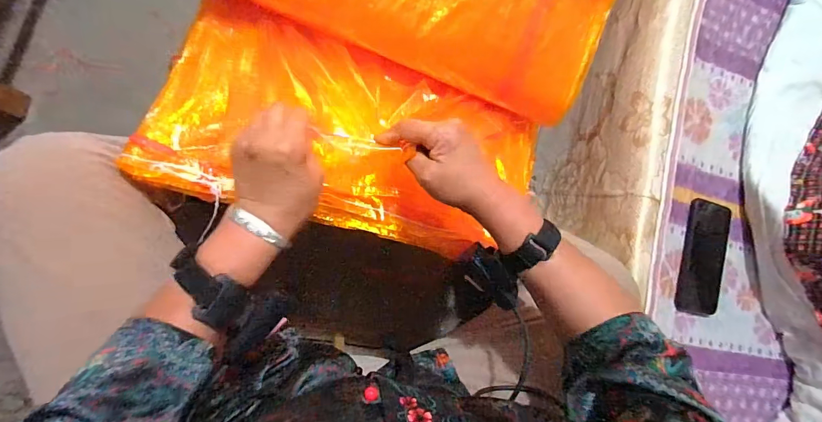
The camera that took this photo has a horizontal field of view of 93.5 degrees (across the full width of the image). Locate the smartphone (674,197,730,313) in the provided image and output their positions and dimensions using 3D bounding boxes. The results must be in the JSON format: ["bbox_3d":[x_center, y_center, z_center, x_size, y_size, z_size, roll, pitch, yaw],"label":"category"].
[{"bbox_3d":[0.450,0.071,0.592,0.087,0.010,0.172,10,87,-15],"label":"smartphone"}]

